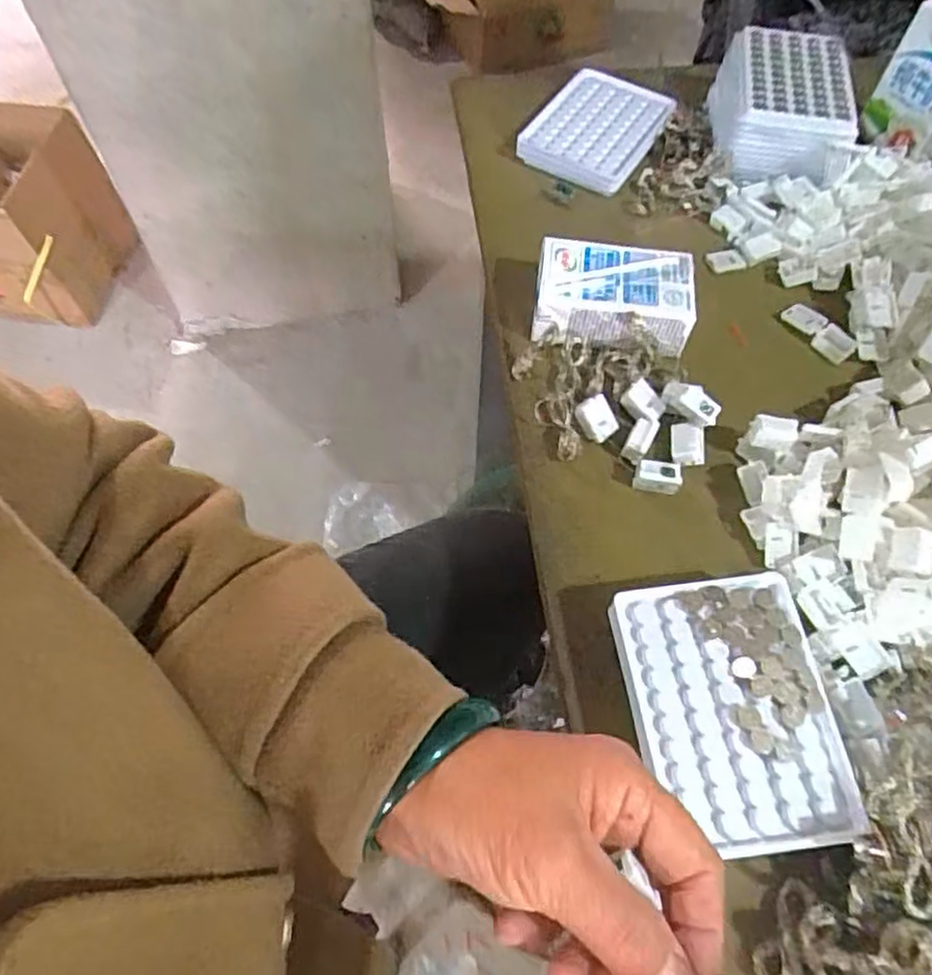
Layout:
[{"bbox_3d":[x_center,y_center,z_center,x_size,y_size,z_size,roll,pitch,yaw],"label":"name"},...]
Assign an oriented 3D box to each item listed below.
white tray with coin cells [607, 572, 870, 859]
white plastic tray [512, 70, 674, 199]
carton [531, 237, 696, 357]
[{"bbox_3d":[0.132,0.109,0.338,0.095,0.016,0.127,-5,61,-3],"label":"white tray with coin cells"},{"bbox_3d":[0.110,-0.307,0.580,0.094,0.022,0.128,28,64,14],"label":"white plastic tray"},{"bbox_3d":[0.102,-0.133,0.474,0.105,0.035,0.068,7,61,4],"label":"carton"}]

